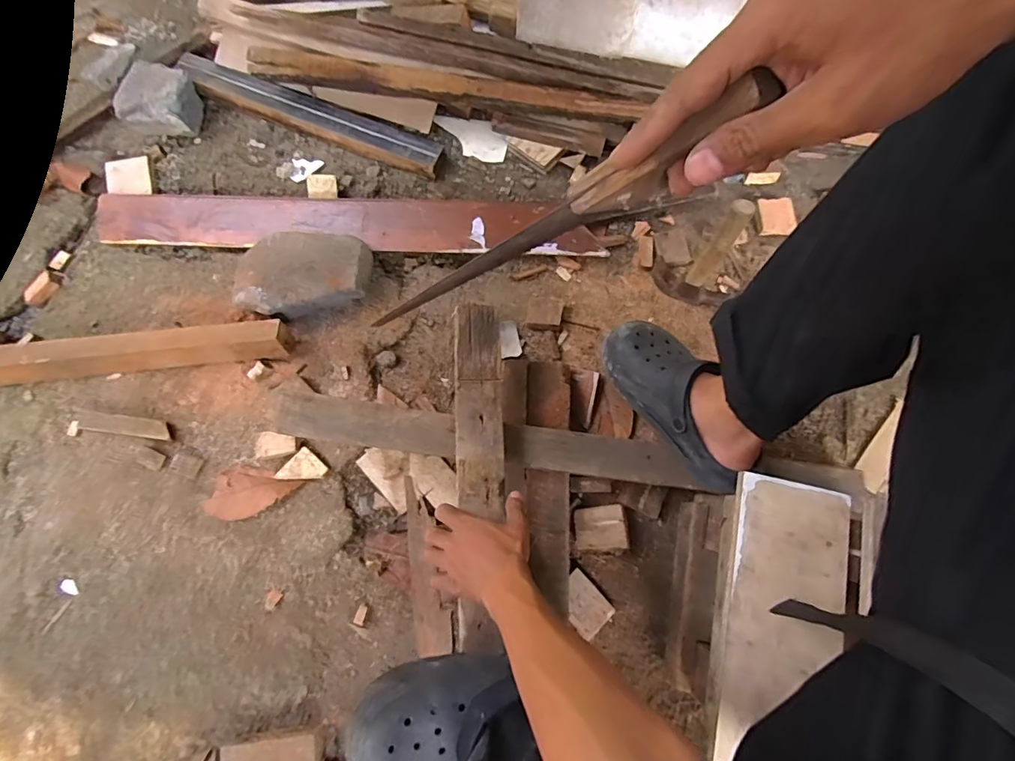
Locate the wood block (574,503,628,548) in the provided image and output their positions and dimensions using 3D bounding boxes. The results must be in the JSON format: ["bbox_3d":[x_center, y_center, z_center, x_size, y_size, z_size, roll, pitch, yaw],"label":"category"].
[{"bbox_3d":[0.132,0.208,0.681,0.071,0.012,0.058,-11,66,18],"label":"wood block"}]

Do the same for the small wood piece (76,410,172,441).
[{"bbox_3d":[-0.594,0.068,0.745,0.146,0.022,0.030,7,74,4],"label":"small wood piece"}]

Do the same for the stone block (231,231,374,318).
[{"bbox_3d":[-0.327,-0.171,0.795,0.210,0.076,0.126,-9,73,-1],"label":"stone block"}]

